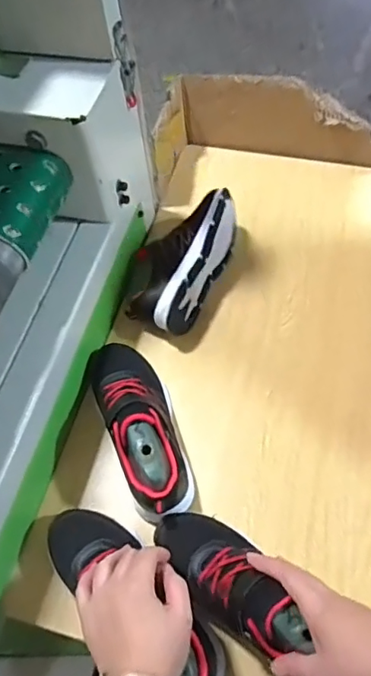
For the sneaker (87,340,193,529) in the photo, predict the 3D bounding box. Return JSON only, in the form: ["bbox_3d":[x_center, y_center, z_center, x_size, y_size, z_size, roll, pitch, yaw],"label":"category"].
[{"bbox_3d":[-0.057,0.101,0.647,0.088,0.102,0.232,-19,60,-7],"label":"sneaker"}]

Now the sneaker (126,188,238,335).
[{"bbox_3d":[-0.010,-0.119,0.777,0.110,0.096,0.227,22,63,16],"label":"sneaker"}]

